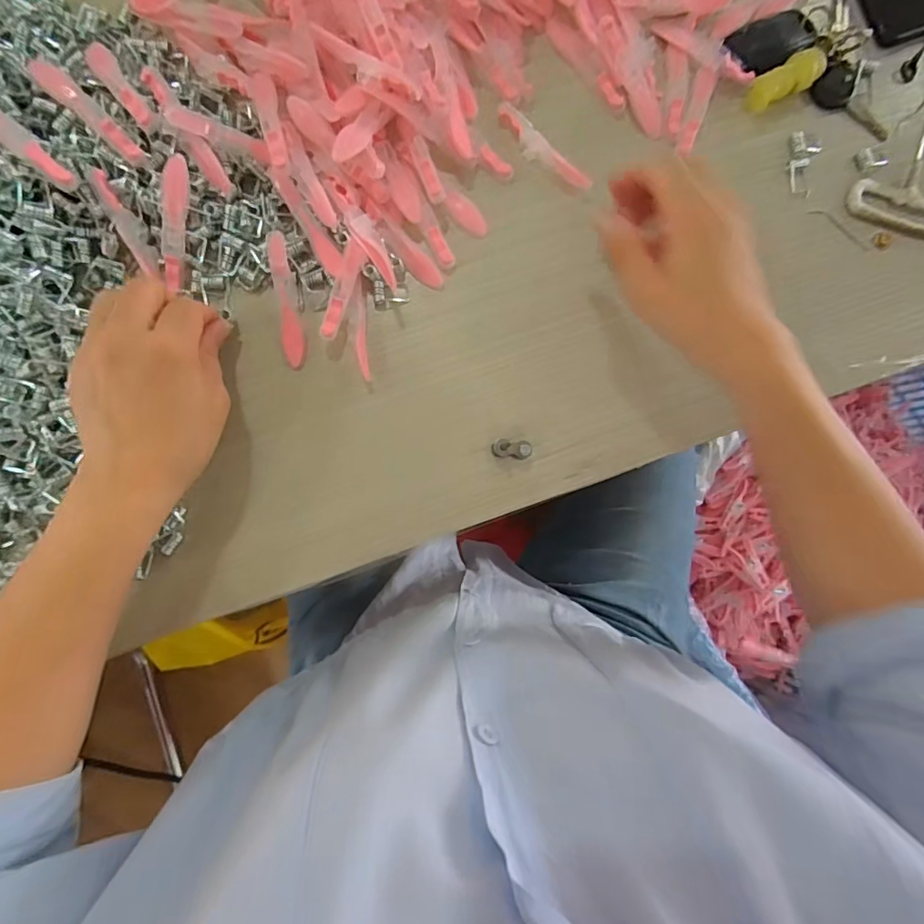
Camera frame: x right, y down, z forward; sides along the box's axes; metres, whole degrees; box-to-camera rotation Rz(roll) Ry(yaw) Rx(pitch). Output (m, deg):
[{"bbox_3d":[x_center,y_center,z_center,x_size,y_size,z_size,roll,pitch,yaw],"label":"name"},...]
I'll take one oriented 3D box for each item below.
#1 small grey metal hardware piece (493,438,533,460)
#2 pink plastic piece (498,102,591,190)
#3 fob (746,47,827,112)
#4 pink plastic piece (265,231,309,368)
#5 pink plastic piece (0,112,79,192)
[{"bbox_3d":[0.031,-0.008,0.325,0.023,0.016,0.012,7,86,-4],"label":"small grey metal hardware piece"},{"bbox_3d":[0.053,-0.210,0.347,0.014,0.014,0.079,-45,90,-5],"label":"pink plastic piece"},{"bbox_3d":[0.222,-0.260,0.351,0.057,0.019,0.022,-36,90,-5],"label":"fob"},{"bbox_3d":[-0.109,-0.100,0.320,0.015,0.006,0.080,-7,102,-6],"label":"pink plastic piece"},{"bbox_3d":[-0.248,-0.179,0.278,0.075,0.009,0.013,39,84,-16],"label":"pink plastic piece"}]

